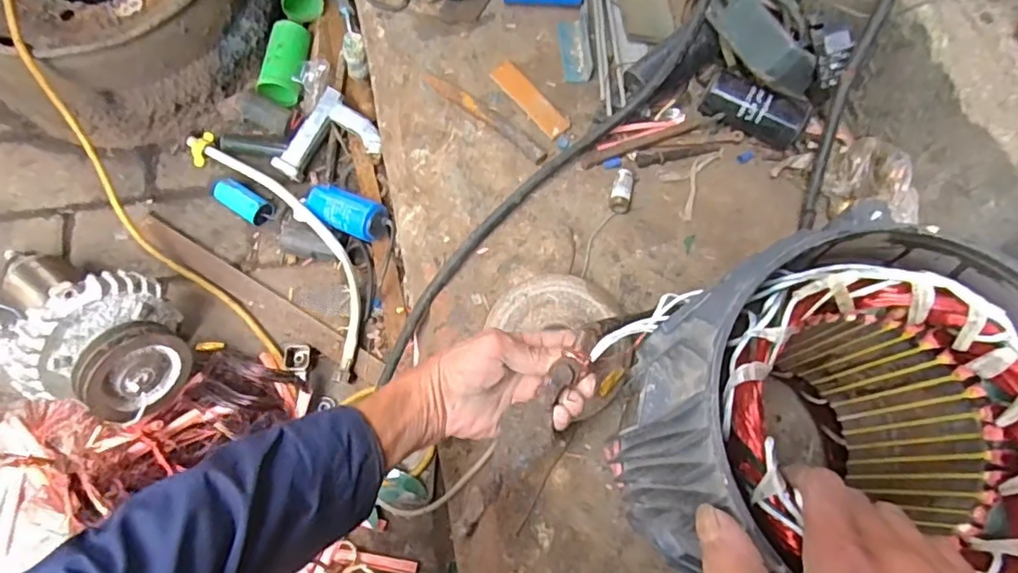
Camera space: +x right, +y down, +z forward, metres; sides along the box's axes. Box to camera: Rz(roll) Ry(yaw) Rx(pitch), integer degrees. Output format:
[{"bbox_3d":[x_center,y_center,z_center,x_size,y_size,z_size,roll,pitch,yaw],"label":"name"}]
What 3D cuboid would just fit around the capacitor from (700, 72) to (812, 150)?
[{"bbox_3d":[0.268,-0.191,0.619,0.112,0.038,0.045,27,72,7],"label":"capacitor"}]

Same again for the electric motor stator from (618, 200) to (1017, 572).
[{"bbox_3d":[0.210,0.107,0.425,0.223,0.277,0.204,1,70,-2],"label":"electric motor stator"}]

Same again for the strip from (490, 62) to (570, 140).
[{"bbox_3d":[0.025,-0.215,0.657,0.030,0.006,0.115,-38,76,-14],"label":"strip"}]

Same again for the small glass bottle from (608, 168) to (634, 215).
[{"bbox_3d":[0.123,-0.102,0.618,0.023,0.018,0.046,15,71,3],"label":"small glass bottle"}]

